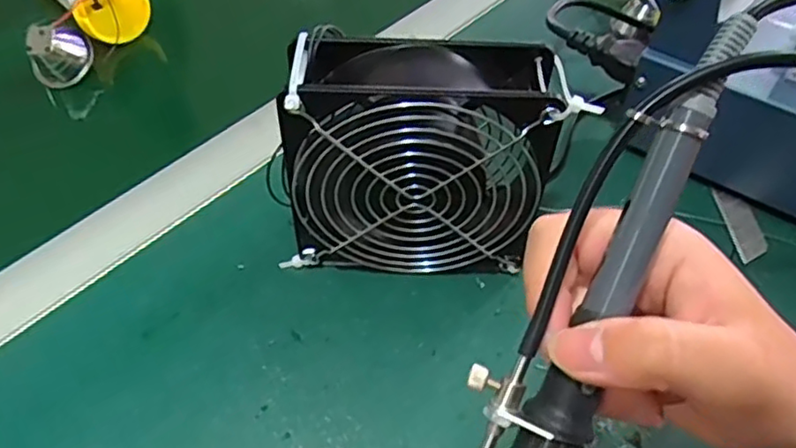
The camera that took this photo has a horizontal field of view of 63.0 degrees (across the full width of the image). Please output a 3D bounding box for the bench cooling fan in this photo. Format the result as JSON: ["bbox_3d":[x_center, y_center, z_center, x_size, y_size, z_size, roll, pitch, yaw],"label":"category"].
[{"bbox_3d":[0.011,-0.027,0.323,0.127,0.123,0.057,1,49,0],"label":"bench cooling fan"}]

